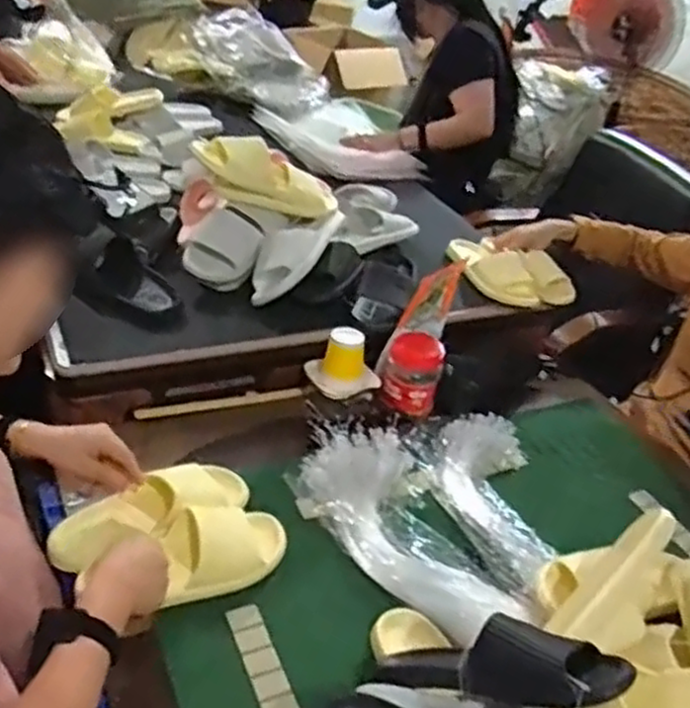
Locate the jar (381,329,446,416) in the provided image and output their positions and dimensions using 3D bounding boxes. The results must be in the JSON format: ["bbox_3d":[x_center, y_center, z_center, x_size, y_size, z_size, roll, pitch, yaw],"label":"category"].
[{"bbox_3d":[0.112,0.031,1.219,0.089,0.101,0.089,15,36,6],"label":"jar"}]

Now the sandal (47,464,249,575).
[{"bbox_3d":[-0.250,0.199,0.977,0.256,0.071,0.097,-21,46,-37],"label":"sandal"}]

